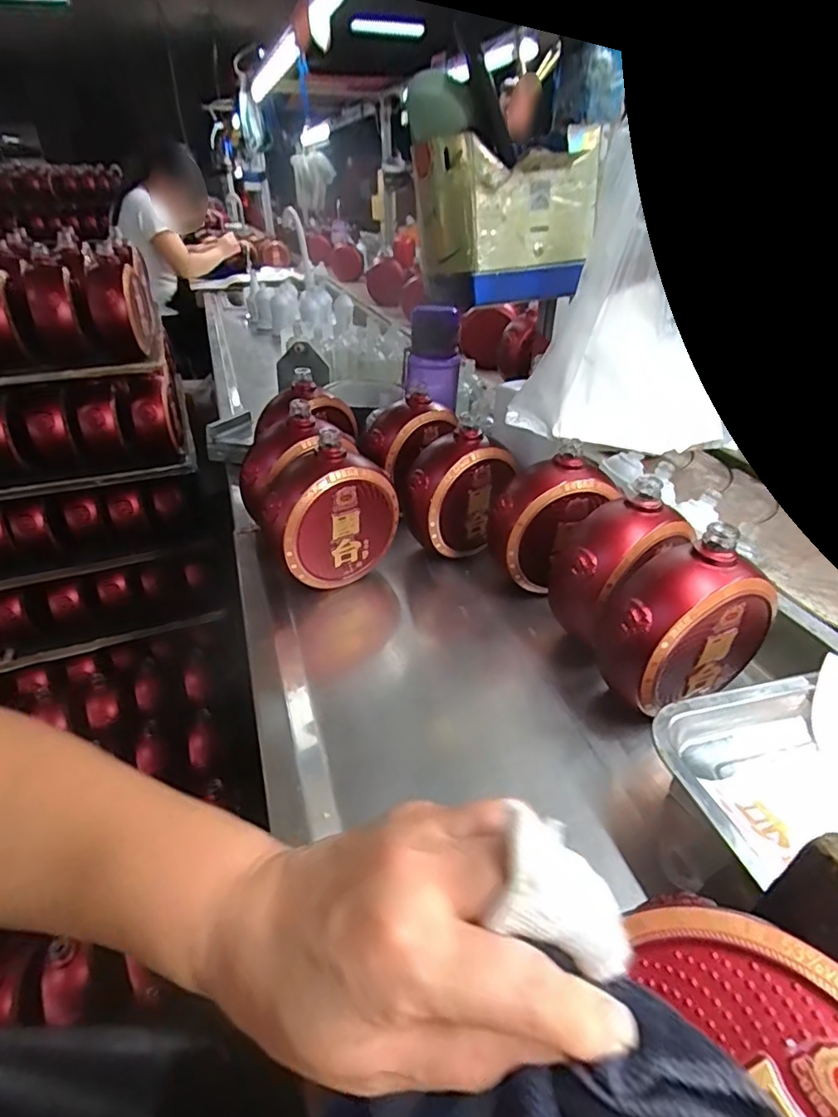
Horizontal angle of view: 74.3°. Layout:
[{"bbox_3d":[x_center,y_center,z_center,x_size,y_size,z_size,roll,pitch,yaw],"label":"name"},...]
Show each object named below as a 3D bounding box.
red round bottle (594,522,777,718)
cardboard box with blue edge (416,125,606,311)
[{"bbox_3d":[0.200,0.054,0.430,0.133,0.147,0.074,-15,37,-21],"label":"red round bottle"},{"bbox_3d":[0.077,-0.339,0.559,0.146,0.134,0.130,-15,37,-21],"label":"cardboard box with blue edge"}]

